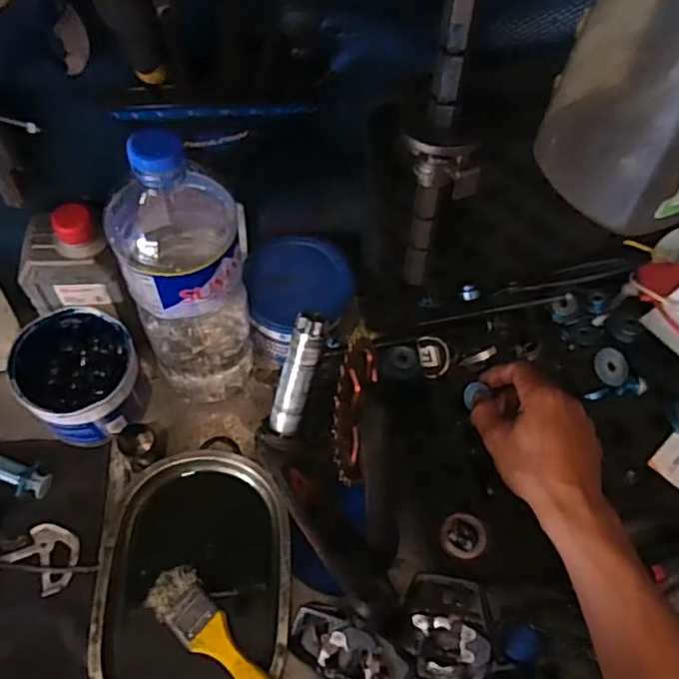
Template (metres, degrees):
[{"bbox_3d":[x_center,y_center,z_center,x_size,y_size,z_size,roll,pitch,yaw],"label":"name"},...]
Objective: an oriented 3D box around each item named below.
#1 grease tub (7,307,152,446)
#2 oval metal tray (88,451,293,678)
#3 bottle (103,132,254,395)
[{"bbox_3d":[-0.234,0.033,0.569,0.097,0.078,0.105,2,62,-3],"label":"grease tub"},{"bbox_3d":[-0.120,0.202,0.522,0.155,0.023,0.219,0,62,-4],"label":"oval metal tray"},{"bbox_3d":[-0.120,-0.042,0.503,0.086,0.312,0.091,-9,63,-8],"label":"bottle"}]

